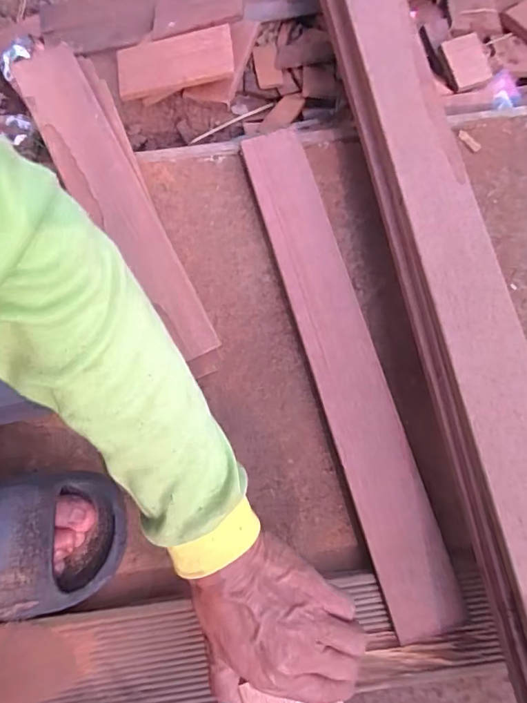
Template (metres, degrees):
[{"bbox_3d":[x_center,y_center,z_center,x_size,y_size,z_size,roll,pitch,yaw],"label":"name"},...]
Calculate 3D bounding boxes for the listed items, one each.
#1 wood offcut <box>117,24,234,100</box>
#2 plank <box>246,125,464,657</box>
[{"bbox_3d":[-0.111,-0.361,0.563,0.144,0.018,0.064,-6,82,8],"label":"wood offcut"},{"bbox_3d":[0.075,0.004,0.436,0.063,0.024,0.490,-15,76,-5],"label":"plank"}]

